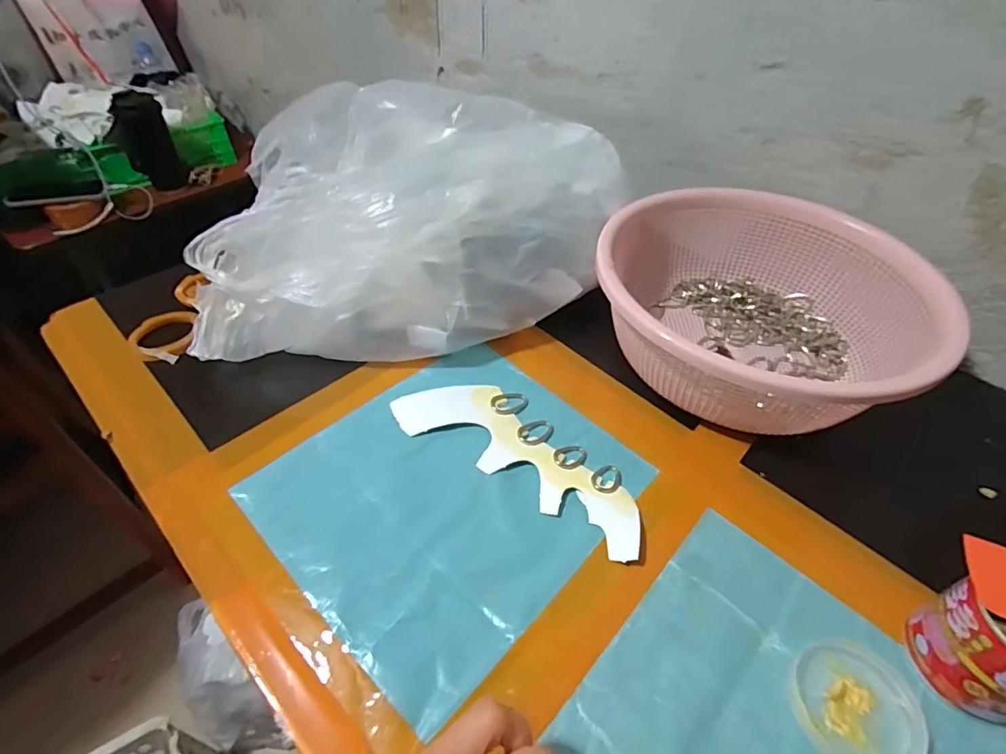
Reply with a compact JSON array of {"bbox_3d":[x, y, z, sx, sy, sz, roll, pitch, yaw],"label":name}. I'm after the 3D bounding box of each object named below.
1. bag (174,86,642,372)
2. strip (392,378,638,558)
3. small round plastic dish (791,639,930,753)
[{"bbox_3d":[-0.083,-0.157,0.507,0.386,0.155,0.274,-1,47,-3],"label":"bag"},{"bbox_3d":[0.017,0.055,0.408,0.215,0.007,0.081,27,52,22],"label":"strip"},{"bbox_3d":[0.203,0.187,0.289,0.066,0.007,0.070,1,47,-1],"label":"small round plastic dish"}]

